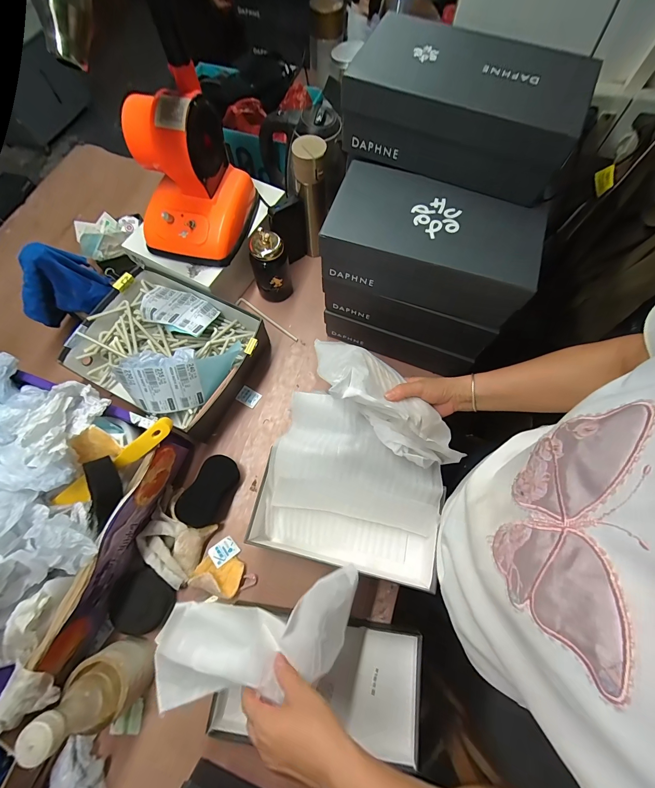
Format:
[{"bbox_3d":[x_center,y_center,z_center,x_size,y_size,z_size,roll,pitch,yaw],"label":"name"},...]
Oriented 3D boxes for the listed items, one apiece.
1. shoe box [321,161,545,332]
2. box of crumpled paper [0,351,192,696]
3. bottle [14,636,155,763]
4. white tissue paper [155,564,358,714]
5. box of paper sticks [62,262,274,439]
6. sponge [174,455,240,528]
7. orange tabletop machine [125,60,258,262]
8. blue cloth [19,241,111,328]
[{"bbox_3d":[0.154,-0.229,0.487,0.292,0.097,0.153,19,72,7],"label":"shoe box"},{"bbox_3d":[-0.448,0.183,0.469,0.291,0.176,0.404,20,72,7],"label":"box of crumpled paper"},{"bbox_3d":[-0.309,0.400,0.422,0.075,0.175,0.087,-34,74,-11],"label":"bottle"},{"bbox_3d":[-0.076,0.302,0.410,0.256,0.069,0.109,-5,70,-18],"label":"white tissue paper"},{"bbox_3d":[-0.310,-0.090,0.636,0.319,0.131,0.256,27,73,9],"label":"box of paper sticks"},{"bbox_3d":[-0.209,0.177,0.577,0.082,0.031,0.124,42,56,-12],"label":"sponge"},{"bbox_3d":[-0.253,-0.388,0.576,0.176,0.202,0.198,10,71,4],"label":"orange tabletop machine"},{"bbox_3d":[-0.498,-0.199,0.597,0.075,0.119,0.143,33,74,11],"label":"blue cloth"}]

